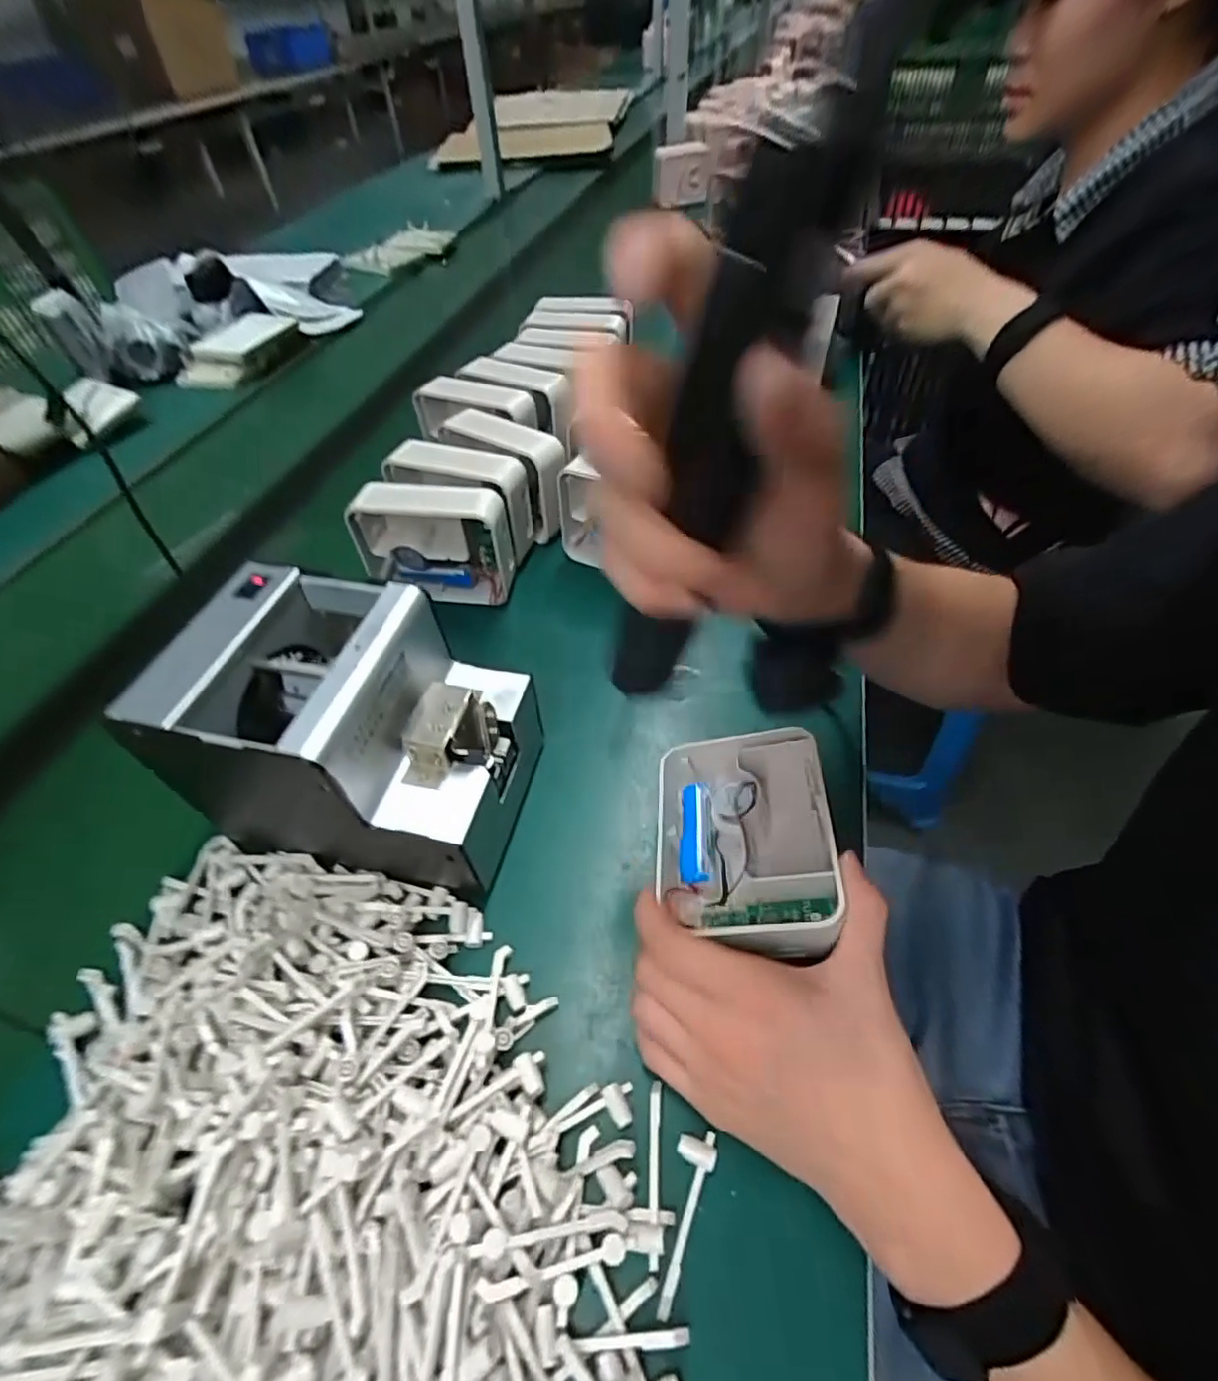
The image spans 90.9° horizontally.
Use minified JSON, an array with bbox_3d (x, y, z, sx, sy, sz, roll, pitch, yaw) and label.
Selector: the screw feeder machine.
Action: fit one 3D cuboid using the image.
[{"bbox_3d":[-0.149,0.026,0.373,0.177,0.142,0.124,8,52,10],"label":"screw feeder machine"}]

